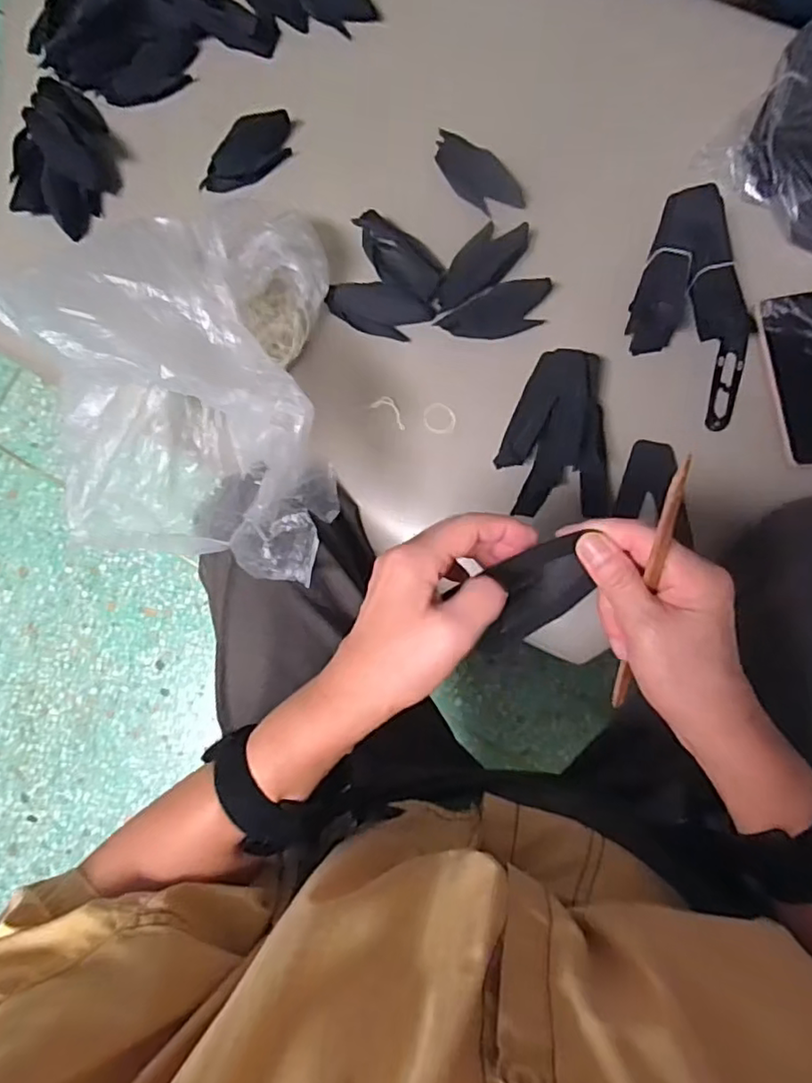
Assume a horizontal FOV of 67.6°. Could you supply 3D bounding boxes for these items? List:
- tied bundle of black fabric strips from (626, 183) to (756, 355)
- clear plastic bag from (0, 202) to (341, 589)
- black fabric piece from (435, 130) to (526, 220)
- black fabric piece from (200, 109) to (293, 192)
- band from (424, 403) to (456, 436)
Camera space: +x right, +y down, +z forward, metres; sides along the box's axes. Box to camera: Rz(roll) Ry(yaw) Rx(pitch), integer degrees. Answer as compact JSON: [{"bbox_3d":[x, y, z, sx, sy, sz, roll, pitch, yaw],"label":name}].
[{"bbox_3d":[0.250,-0.232,0.528,0.106,0.067,0.116,-5,82,5],"label":"tied bundle of black fabric strips"},{"bbox_3d":[-0.182,-0.128,0.485,0.244,0.193,0.321,-4,82,5],"label":"clear plastic bag"},{"bbox_3d":[0.068,-0.355,0.589,0.039,0.030,0.097,-42,81,-1],"label":"black fabric piece"},{"bbox_3d":[-0.161,-0.394,0.621,0.108,0.044,0.034,-38,81,0],"label":"black fabric piece"},{"bbox_3d":[0.032,-0.116,0.573,0.033,0.005,0.028,37,87,9],"label":"band"}]

